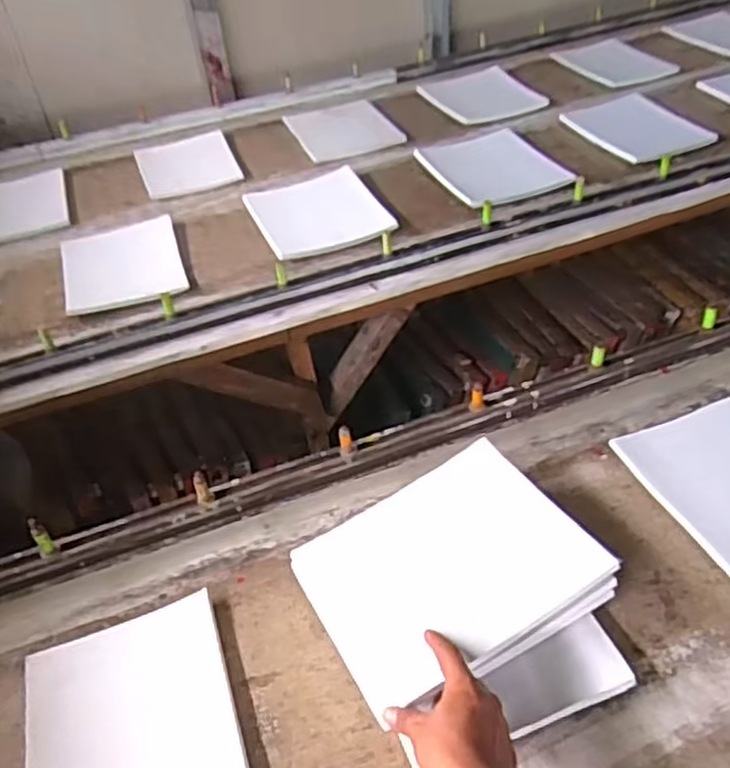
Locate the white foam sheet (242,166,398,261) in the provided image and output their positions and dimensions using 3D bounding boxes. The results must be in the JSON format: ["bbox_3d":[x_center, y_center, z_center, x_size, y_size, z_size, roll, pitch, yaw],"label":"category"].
[{"bbox_3d":[-0.085,-0.319,1.343,0.221,0.015,0.289,-21,46,-8],"label":"white foam sheet"}]

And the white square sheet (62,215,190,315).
[{"bbox_3d":[-0.437,-0.219,1.290,0.203,0.020,0.248,-16,47,-8],"label":"white square sheet"}]

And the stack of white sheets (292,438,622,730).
[{"bbox_3d":[0.087,0.198,0.760,0.273,0.028,0.225,-31,53,-10],"label":"stack of white sheets"}]

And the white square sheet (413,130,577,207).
[{"bbox_3d":[0.256,-0.436,1.429,0.227,0.027,0.282,-17,47,-9],"label":"white square sheet"}]

